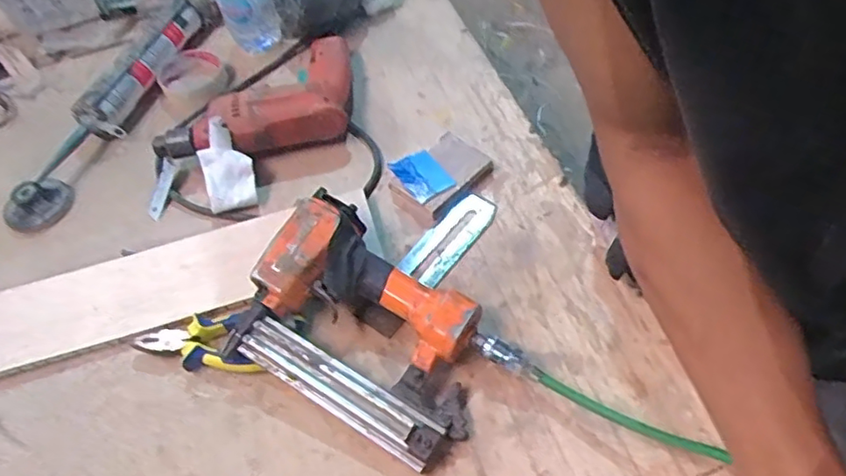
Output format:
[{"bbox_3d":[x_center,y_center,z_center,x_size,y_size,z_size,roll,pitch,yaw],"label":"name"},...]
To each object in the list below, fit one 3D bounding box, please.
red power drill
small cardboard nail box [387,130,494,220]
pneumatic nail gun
[{"bbox_3d":[-0.197,-0.169,0.736,0.222,0.067,0.188,-10,53,2],"label":"red power drill"},{"bbox_3d":[0.019,-0.073,0.664,0.076,0.018,0.095,34,65,29],"label":"small cardboard nail box"},{"bbox_3d":[-0.037,0.079,0.526,0.238,0.073,0.154,25,60,24],"label":"pneumatic nail gun"}]

